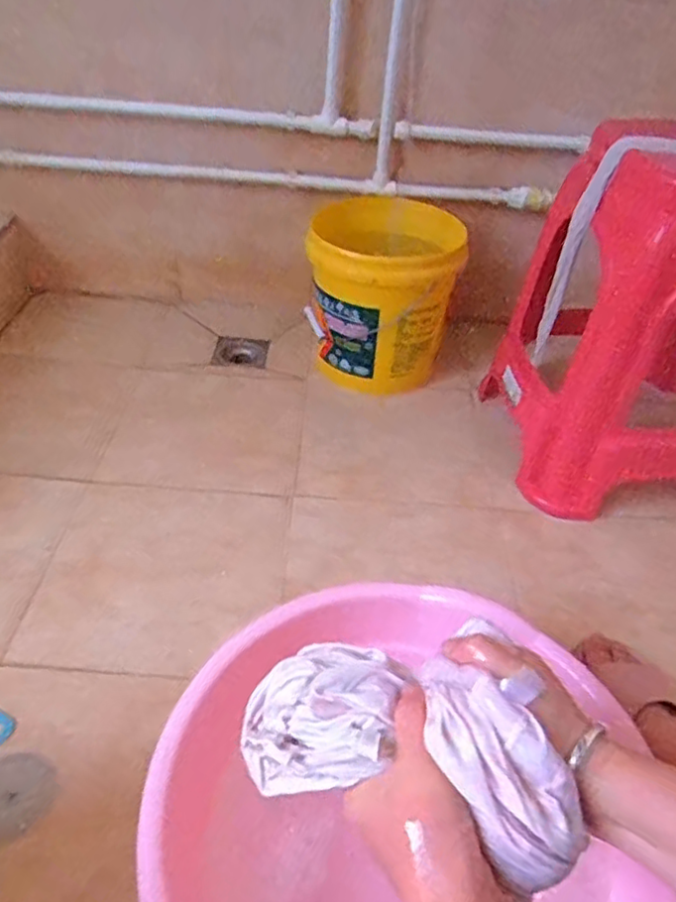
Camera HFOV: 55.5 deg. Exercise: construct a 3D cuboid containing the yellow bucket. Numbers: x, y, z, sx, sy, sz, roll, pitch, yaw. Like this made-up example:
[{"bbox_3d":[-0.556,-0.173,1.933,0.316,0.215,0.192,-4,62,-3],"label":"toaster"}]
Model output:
[{"bbox_3d":[0.076,-0.275,1.133,0.250,0.244,0.264,9,41,3],"label":"yellow bucket"}]

